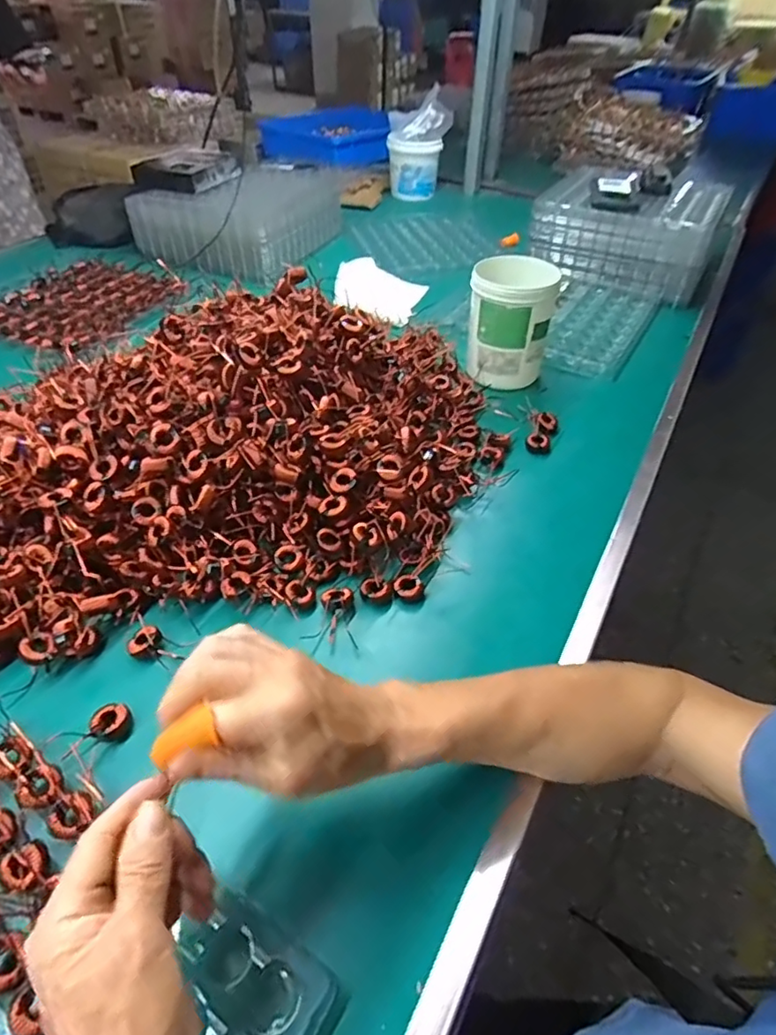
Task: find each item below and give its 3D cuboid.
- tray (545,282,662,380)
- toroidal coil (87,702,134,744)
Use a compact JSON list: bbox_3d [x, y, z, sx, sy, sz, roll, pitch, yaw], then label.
[{"bbox_3d":[0.324,-0.298,0.883,0.133,0.016,0.273,22,48,20],"label":"tray"},{"bbox_3d":[-0.203,0.152,0.420,0.024,0.016,0.028,34,53,29],"label":"toroidal coil"}]

